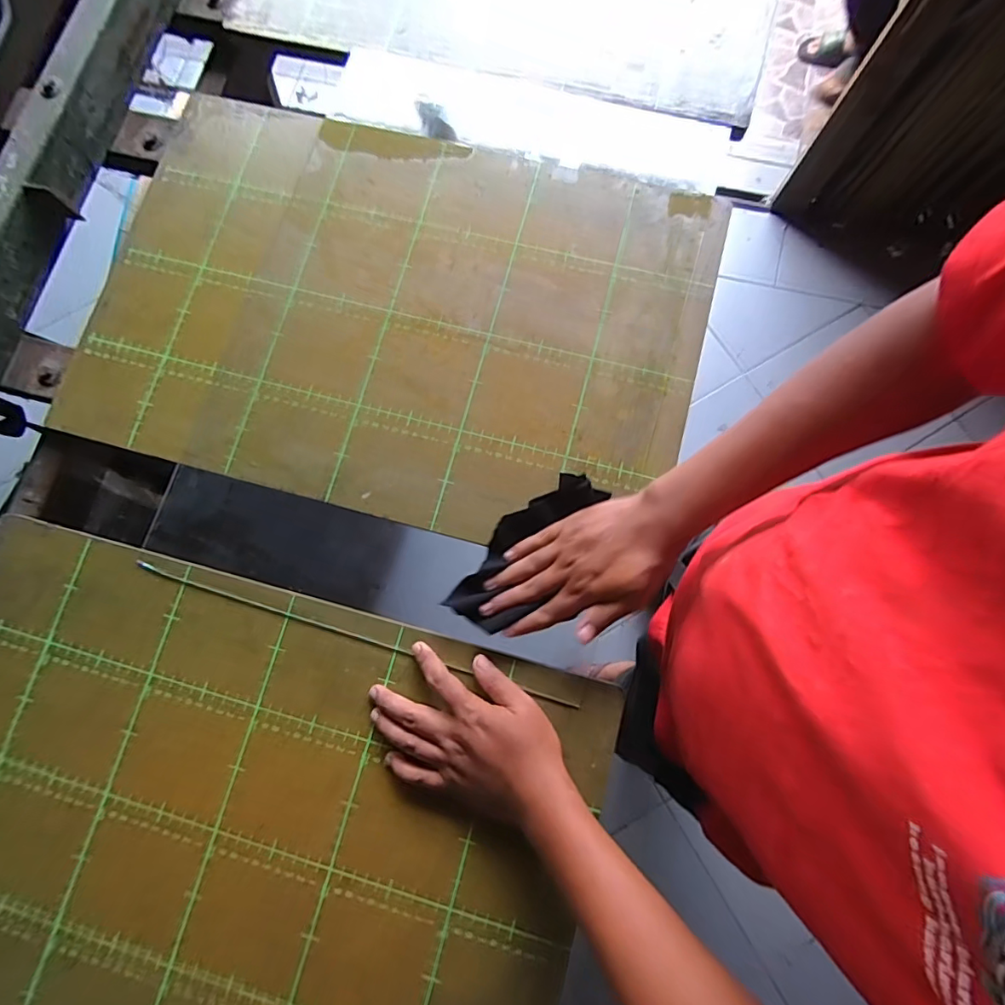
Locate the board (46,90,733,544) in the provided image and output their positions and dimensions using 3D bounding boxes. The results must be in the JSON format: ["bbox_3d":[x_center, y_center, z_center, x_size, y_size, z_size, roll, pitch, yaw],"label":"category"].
[{"bbox_3d":[-0.107,-0.188,0.517,0.582,0.013,0.390,15,80,4],"label":"board"}]

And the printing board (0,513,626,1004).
[{"bbox_3d":[-0.227,0.271,0.433,0.573,0.018,0.385,15,80,4],"label":"printing board"}]

